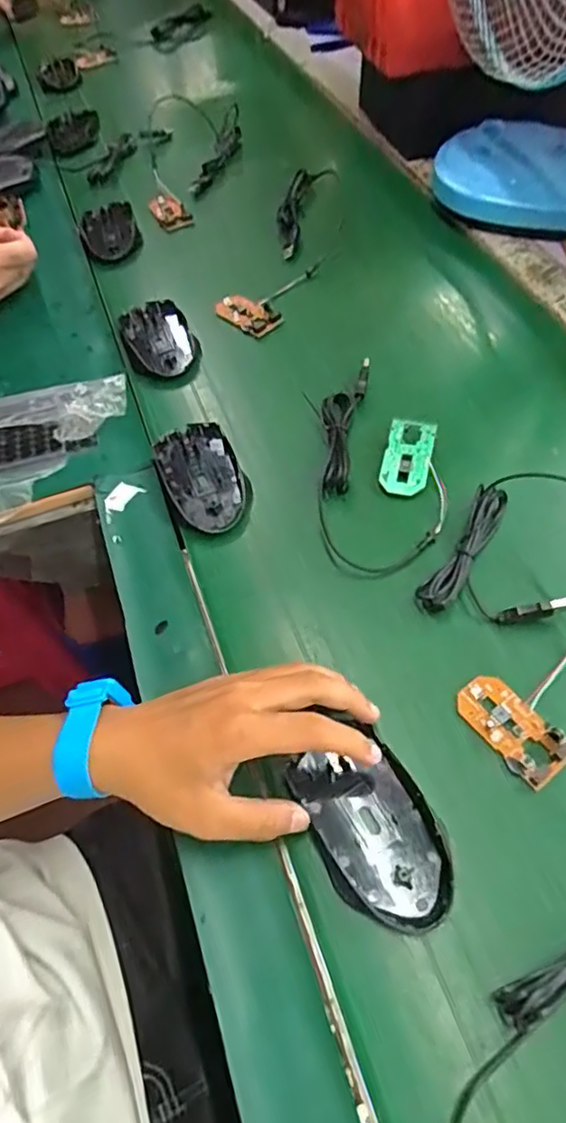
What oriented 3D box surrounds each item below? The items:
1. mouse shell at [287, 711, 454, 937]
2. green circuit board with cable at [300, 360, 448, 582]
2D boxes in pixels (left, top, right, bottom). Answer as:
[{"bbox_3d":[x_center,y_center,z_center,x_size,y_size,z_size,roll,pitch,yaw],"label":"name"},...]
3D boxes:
[{"bbox_3d":[0.049,0.145,0.342,0.061,0.022,0.104,-23,57,-12],"label":"mouse shell"},{"bbox_3d":[0.074,-0.080,0.491,0.094,0.016,0.196,-3,55,2],"label":"green circuit board with cable"}]

